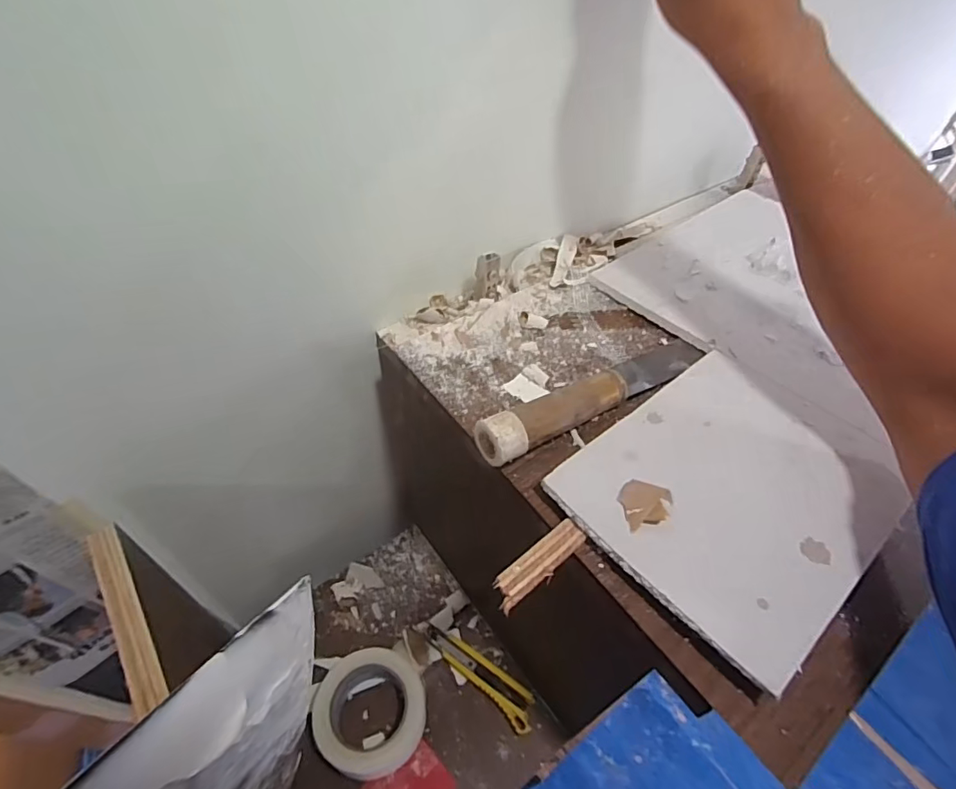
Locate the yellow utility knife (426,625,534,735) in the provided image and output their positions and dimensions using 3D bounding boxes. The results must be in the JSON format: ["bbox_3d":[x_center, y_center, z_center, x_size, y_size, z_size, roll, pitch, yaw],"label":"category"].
[{"bbox_3d":[0.004,0.328,0.609,0.154,0.009,0.037,34,60,25],"label":"yellow utility knife"}]

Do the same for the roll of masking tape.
[{"bbox_3d":[-0.115,0.344,0.557,0.113,0.044,0.117,-1,52,1],"label":"roll of masking tape"}]

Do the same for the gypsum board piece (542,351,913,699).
[{"bbox_3d":[0.181,0.058,0.357,0.218,0.010,0.170,-32,54,-27],"label":"gypsum board piece"}]

